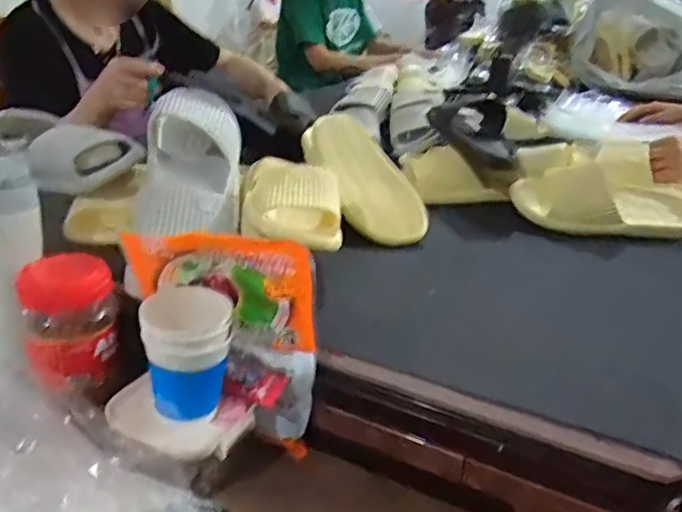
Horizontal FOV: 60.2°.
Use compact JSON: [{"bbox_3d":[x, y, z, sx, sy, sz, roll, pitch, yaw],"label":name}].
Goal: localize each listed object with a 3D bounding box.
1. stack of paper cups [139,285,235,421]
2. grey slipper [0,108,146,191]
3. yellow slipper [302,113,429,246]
[{"bbox_3d":[-0.128,0.075,0.493,0.070,0.094,0.083,-5,26,-18],"label":"stack of paper cups"},{"bbox_3d":[-0.370,-0.136,0.761,0.241,0.072,0.101,13,27,19],"label":"grey slipper"},{"bbox_3d":[0.027,-0.105,0.814,0.096,0.065,0.248,-11,49,-28],"label":"yellow slipper"}]

